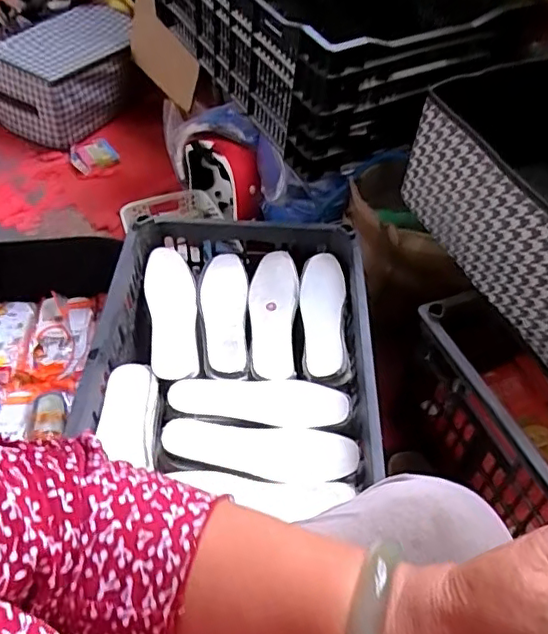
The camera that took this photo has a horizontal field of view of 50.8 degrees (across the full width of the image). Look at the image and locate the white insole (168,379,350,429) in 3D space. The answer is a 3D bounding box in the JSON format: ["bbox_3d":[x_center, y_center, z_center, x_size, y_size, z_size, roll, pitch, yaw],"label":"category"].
[{"bbox_3d":[-0.020,0.104,0.721,0.218,0.008,0.069,3,46,1],"label":"white insole"}]

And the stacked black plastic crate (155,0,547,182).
[{"bbox_3d":[0.078,-0.539,1.029,0.418,0.285,0.567,-24,51,-23],"label":"stacked black plastic crate"}]

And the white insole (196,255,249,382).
[{"bbox_3d":[-0.073,-0.007,0.818,0.068,0.015,0.220,-1,46,-3],"label":"white insole"}]

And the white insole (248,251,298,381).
[{"bbox_3d":[-0.003,-0.008,0.814,0.067,0.023,0.219,3,46,1],"label":"white insole"}]

